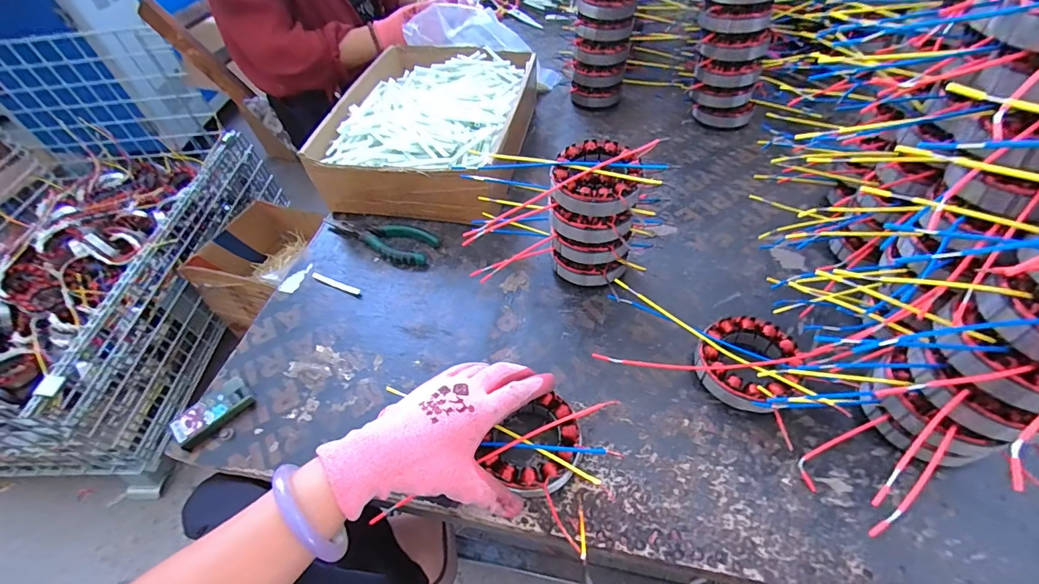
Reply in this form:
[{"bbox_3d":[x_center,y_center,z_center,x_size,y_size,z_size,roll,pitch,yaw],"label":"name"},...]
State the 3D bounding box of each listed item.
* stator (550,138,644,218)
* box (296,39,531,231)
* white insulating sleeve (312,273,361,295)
[{"bbox_3d":[0.075,-0.111,0.424,0.082,0.030,0.083,9,52,12],"label":"stator"},{"bbox_3d":[-0.113,-0.245,0.634,0.236,0.102,0.339,5,52,10],"label":"box"},{"bbox_3d":[-0.215,-0.010,0.514,0.069,0.004,0.009,18,55,19],"label":"white insulating sleeve"}]

